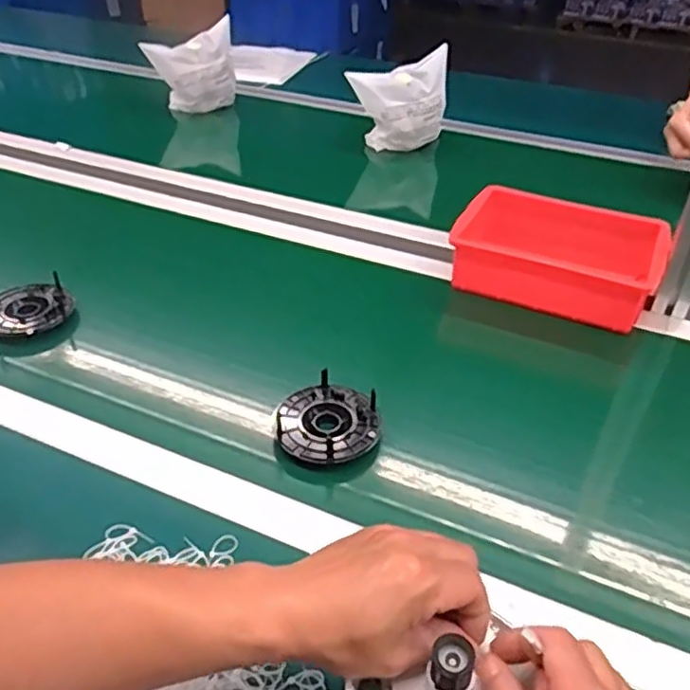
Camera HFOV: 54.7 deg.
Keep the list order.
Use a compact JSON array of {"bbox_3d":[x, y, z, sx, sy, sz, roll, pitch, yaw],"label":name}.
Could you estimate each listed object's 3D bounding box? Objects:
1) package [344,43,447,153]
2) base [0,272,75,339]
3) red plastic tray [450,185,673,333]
[{"bbox_3d":[0.094,-0.424,1.174,0.164,0.150,0.084,-1,39,0],"label":"package"},{"bbox_3d":[-0.376,-0.045,0.789,0.108,0.020,0.091,-14,53,-3],"label":"base"},{"bbox_3d":[0.272,-0.114,0.854,0.238,0.084,0.186,17,42,21],"label":"red plastic tray"}]

